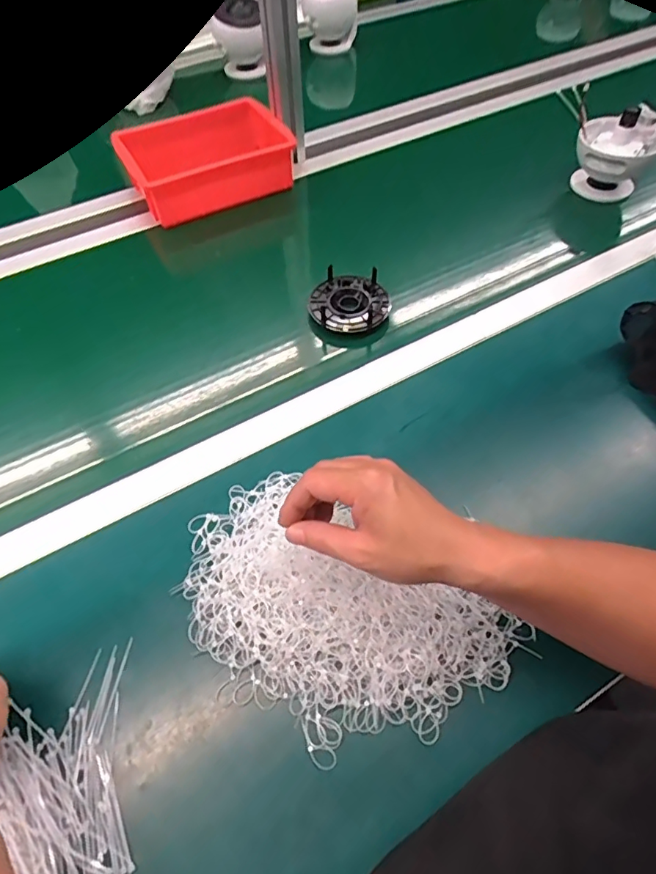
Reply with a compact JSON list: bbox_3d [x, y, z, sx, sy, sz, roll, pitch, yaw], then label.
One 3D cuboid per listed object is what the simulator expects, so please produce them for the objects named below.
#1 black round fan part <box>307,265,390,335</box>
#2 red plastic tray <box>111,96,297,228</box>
[{"bbox_3d":[0.027,-0.169,0.627,0.098,0.030,0.089,2,56,1],"label":"black round fan part"},{"bbox_3d":[-0.186,-0.414,0.759,0.239,0.076,0.140,-23,59,-16],"label":"red plastic tray"}]

